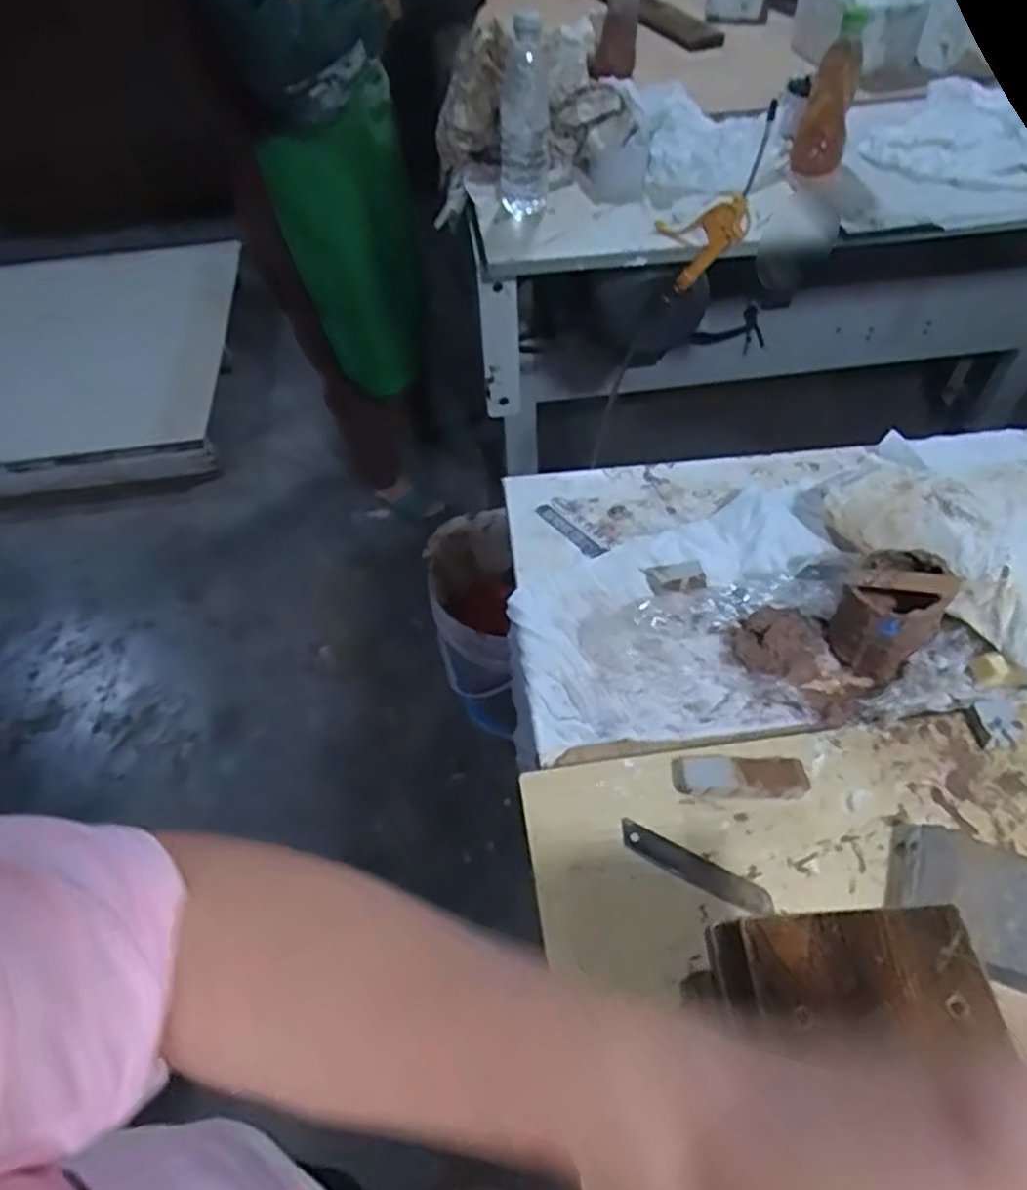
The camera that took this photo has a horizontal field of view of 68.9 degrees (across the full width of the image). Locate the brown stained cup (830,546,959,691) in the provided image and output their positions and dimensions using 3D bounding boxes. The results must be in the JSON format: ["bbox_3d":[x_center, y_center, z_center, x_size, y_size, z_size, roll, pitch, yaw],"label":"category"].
[{"bbox_3d":[0.269,0.009,0.534,0.070,0.072,0.058,-36,57,-21],"label":"brown stained cup"}]

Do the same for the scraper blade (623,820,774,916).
[{"bbox_3d":[0.111,0.168,0.460,0.096,0.004,0.018,23,57,16],"label":"scraper blade"}]

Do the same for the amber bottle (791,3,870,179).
[{"bbox_3d":[0.413,-0.645,0.974,0.063,0.166,0.060,20,57,20],"label":"amber bottle"}]

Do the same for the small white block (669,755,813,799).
[{"bbox_3d":[0.147,0.119,0.488,0.082,0.022,0.027,0,52,6],"label":"small white block"}]

